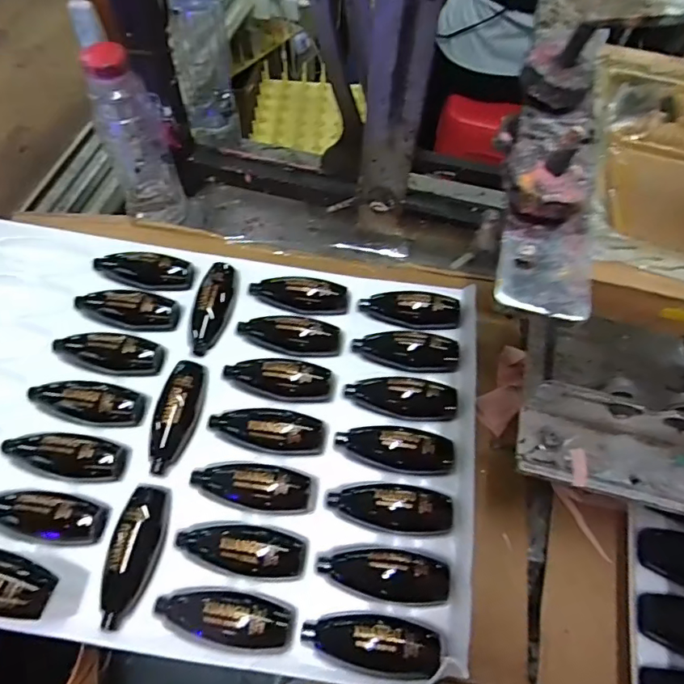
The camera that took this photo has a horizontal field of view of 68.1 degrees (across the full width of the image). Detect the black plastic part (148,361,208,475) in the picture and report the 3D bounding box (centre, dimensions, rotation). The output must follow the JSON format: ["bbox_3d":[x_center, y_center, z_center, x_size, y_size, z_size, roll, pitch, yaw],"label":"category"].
[{"bbox_3d":[-0.150,0.063,0.454,0.043,0.020,0.102,8,61,1],"label":"black plastic part"}]

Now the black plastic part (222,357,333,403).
[{"bbox_3d":[-0.060,0.031,0.477,0.101,0.022,0.044,5,61,0],"label":"black plastic part"}]

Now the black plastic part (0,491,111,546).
[{"bbox_3d":[-0.247,0.141,0.411,0.106,0.028,0.038,9,61,2],"label":"black plastic part"}]

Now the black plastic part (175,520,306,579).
[{"bbox_3d":[-0.081,0.163,0.404,0.103,0.026,0.040,8,61,2],"label":"black plastic part"}]

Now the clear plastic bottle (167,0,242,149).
[{"bbox_3d":[-0.152,-0.307,0.553,0.060,0.183,0.054,-12,62,-10],"label":"clear plastic bottle"}]

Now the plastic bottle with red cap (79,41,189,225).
[{"bbox_3d":[-0.218,-0.209,0.539,0.067,0.192,0.060,-21,64,-14],"label":"plastic bottle with red cap"}]

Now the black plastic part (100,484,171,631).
[{"bbox_3d":[-0.163,0.165,0.397,0.039,0.016,0.102,3,61,-1],"label":"black plastic part"}]

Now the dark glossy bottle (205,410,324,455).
[{"bbox_3d":[-0.066,0.074,0.449,0.103,0.022,0.038,9,61,2],"label":"dark glossy bottle"}]

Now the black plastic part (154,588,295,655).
[{"bbox_3d":[-0.089,0.207,0.380,0.103,0.023,0.040,11,61,3],"label":"black plastic part"}]

